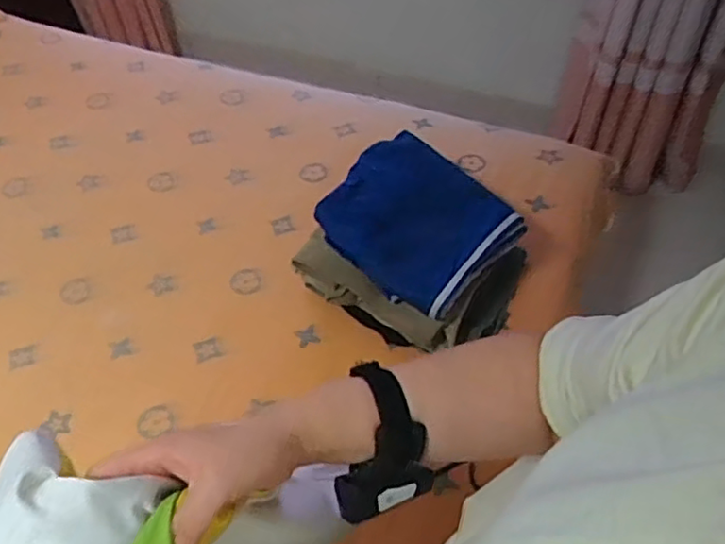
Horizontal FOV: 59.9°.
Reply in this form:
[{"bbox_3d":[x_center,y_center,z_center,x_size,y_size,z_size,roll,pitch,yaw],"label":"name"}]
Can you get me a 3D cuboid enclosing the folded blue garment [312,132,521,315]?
[{"bbox_3d":[0.089,-0.085,1.010,0.274,0.078,0.247,35,62,25],"label":"folded blue garment"}]

